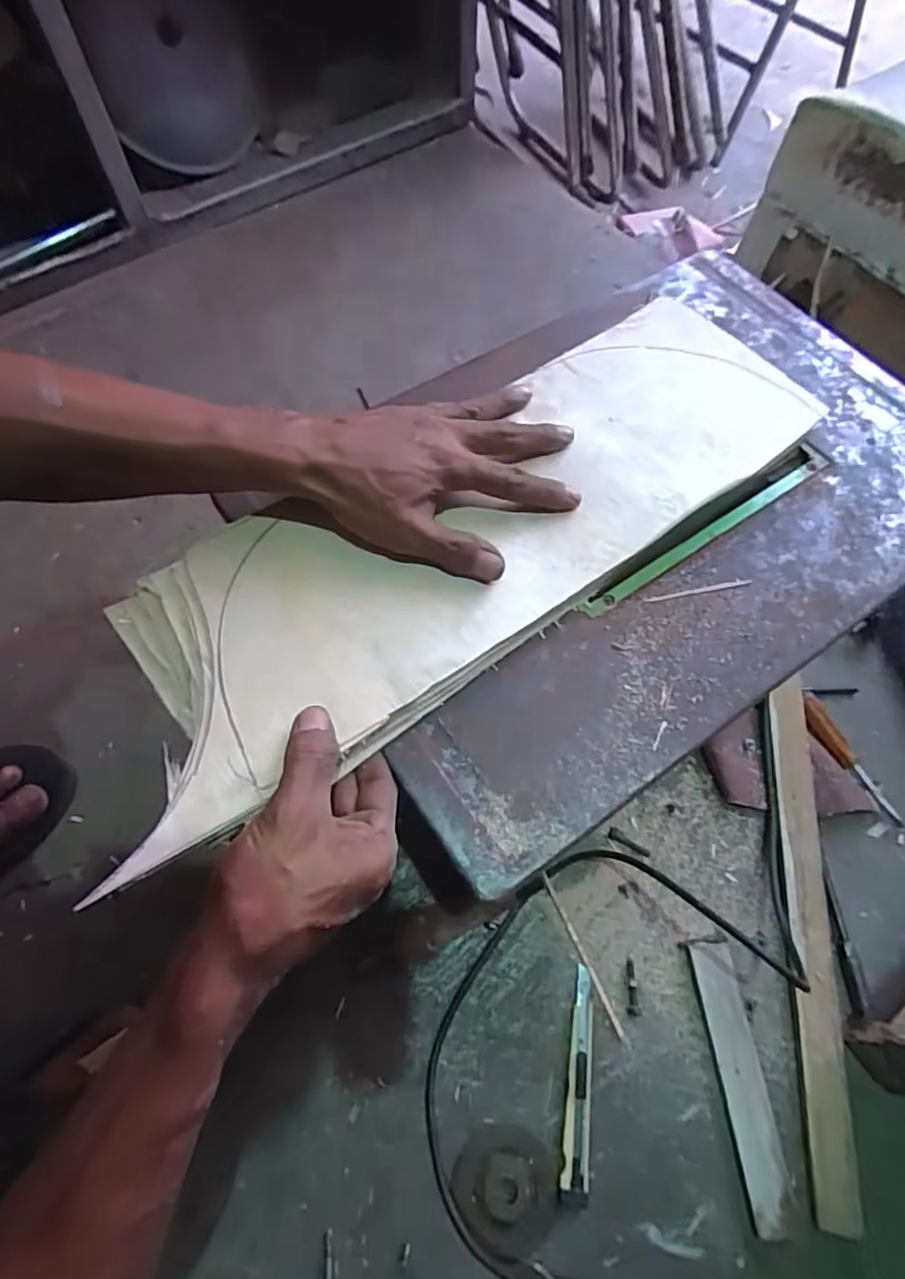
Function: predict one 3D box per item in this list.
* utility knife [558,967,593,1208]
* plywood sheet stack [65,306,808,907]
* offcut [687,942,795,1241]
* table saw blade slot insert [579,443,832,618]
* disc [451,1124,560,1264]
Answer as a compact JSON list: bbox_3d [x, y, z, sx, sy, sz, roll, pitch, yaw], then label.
[{"bbox_3d":[0.100,0.349,0.479,0.019,0.009,0.154,8,62,4],"label":"utility knife"},{"bbox_3d":[0.014,-0.073,0.394,0.504,0.030,0.161,-34,67,-16],"label":"plywood sheet stack"},{"bbox_3d":[0.229,0.346,0.478,0.035,0.013,0.187,-5,62,-2],"label":"offcut"},{"bbox_3d":[0.179,-0.078,0.415,0.231,0.006,0.019,-33,71,-15],"label":"table saw blade slot insert"},{"bbox_3d":[0.040,0.409,0.447,0.077,0.011,0.073,0,62,0],"label":"disc"}]

